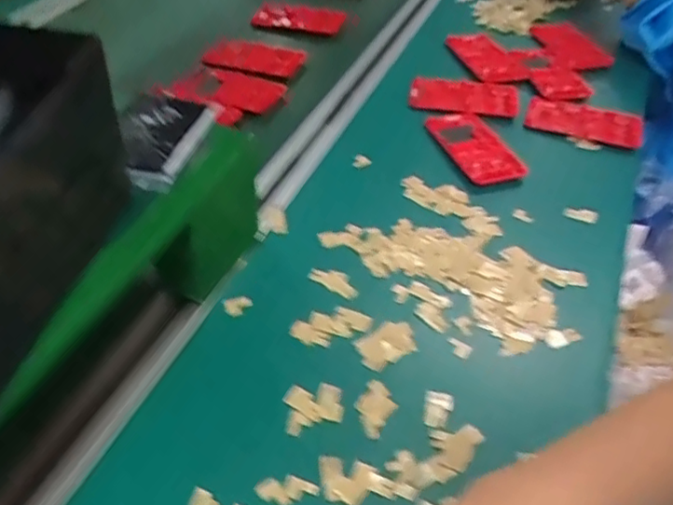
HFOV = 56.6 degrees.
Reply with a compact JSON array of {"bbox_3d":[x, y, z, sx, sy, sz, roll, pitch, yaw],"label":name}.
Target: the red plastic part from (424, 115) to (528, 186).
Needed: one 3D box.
[{"bbox_3d":[0.147,-0.118,0.676,0.062,0.011,0.134,-17,48,-20],"label":"red plastic part"}]

